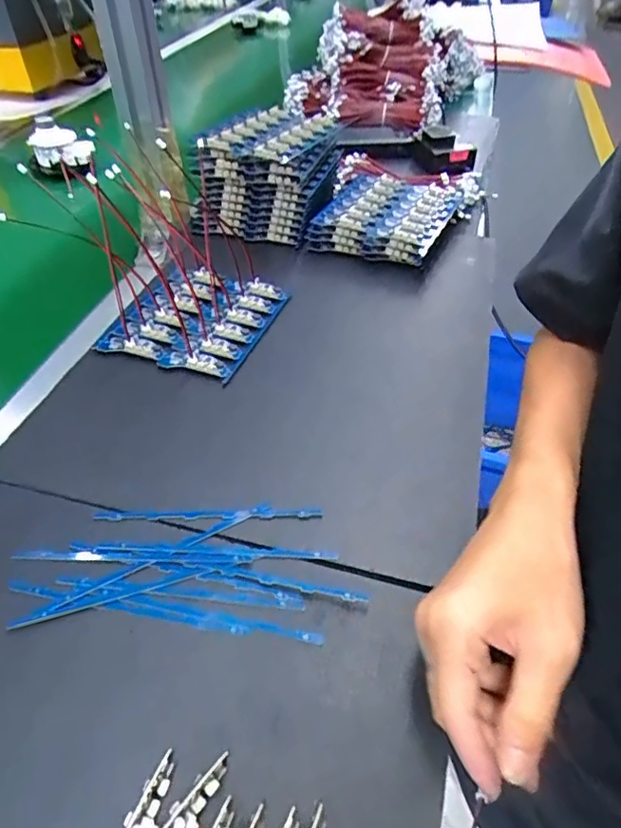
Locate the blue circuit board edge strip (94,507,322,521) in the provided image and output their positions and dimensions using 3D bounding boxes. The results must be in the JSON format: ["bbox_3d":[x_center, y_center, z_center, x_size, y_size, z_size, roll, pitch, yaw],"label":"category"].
[{"bbox_3d":[-0.070,0.068,0.381,0.154,0.004,0.010,-2,46,-1],"label":"blue circuit board edge strip"}]

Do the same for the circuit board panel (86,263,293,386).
[{"bbox_3d":[-0.115,-0.099,0.550,0.148,0.019,0.153,14,48,14],"label":"circuit board panel"}]

